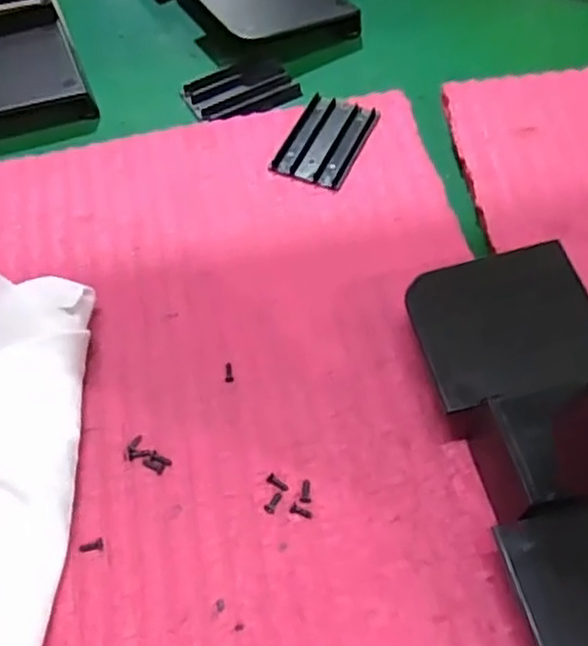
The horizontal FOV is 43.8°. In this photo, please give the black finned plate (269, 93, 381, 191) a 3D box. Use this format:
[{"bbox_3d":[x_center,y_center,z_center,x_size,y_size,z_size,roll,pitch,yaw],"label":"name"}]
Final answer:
[{"bbox_3d":[0.016,-0.088,0.349,0.035,0.007,0.053,20,61,14],"label":"black finned plate"}]

